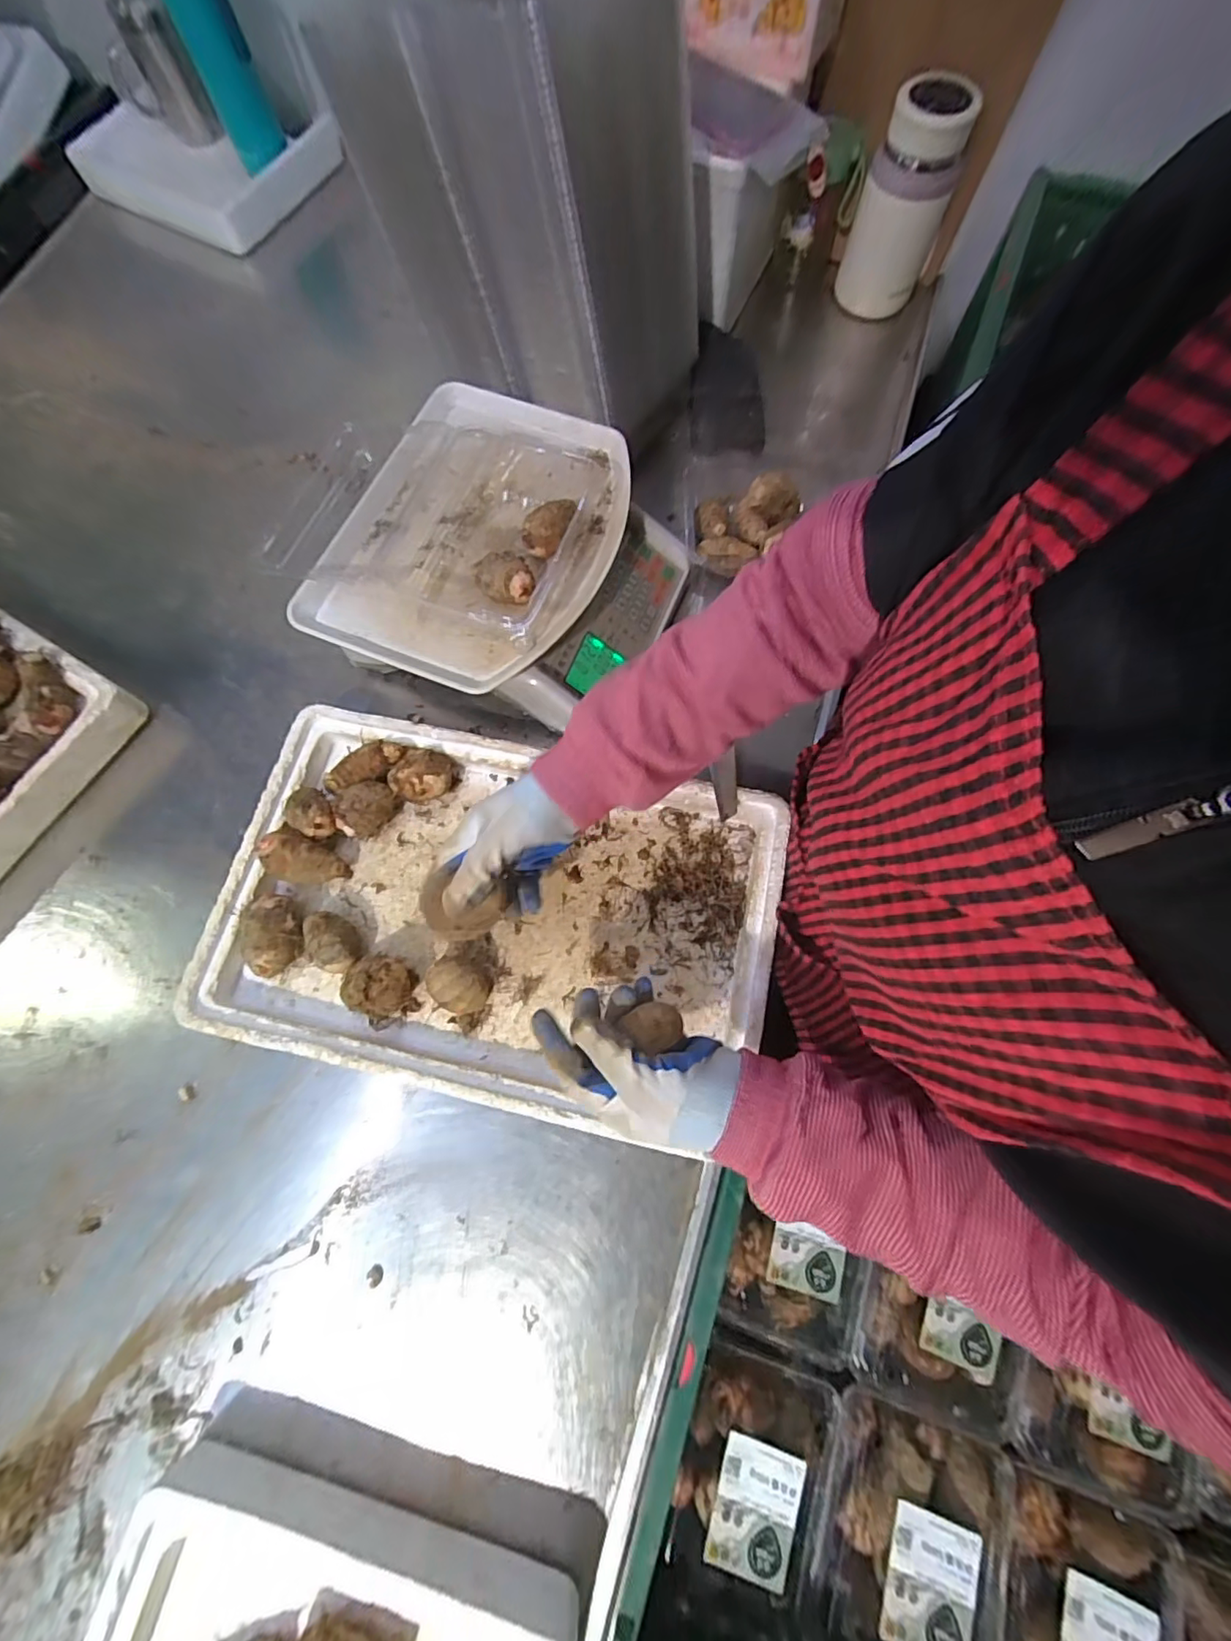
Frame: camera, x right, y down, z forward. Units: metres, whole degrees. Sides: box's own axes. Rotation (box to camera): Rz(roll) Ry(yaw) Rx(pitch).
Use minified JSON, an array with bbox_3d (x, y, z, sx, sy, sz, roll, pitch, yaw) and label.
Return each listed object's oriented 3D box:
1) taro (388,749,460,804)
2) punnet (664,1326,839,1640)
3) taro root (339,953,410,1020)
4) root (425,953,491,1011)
[{"bbox_3d":[-0.177,-0.040,0.521,0.052,0.044,0.044,3,74,3],"label":"taro"},{"bbox_3d":[0.105,0.512,0.439,0.129,0.039,0.195,14,75,6],"label":"punnet"},{"bbox_3d":[-0.192,0.135,0.464,0.051,0.050,0.045,15,75,6],"label":"taro root"},{"bbox_3d":[-0.127,0.135,0.468,0.047,0.039,0.042,22,76,8],"label":"root"}]

